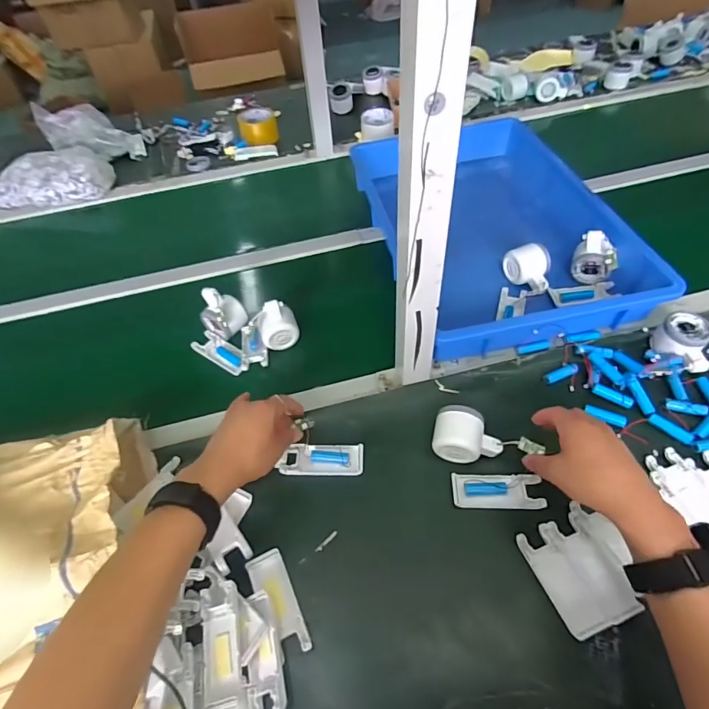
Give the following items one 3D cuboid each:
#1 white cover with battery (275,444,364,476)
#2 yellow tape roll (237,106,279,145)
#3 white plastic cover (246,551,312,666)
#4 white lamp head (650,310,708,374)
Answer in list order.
[{"bbox_3d":[-0.040,0.132,0.550,0.102,0.010,0.043,-1,51,4],"label":"white cover with battery"},{"bbox_3d":[-0.253,-0.603,1.143,0.099,0.046,0.123,-11,51,-3],"label":"yellow tape roll"},{"bbox_3d":[-0.080,0.260,0.457,0.037,0.013,0.102,-24,53,-14],"label":"white plastic cover"},{"bbox_3d":[0.452,-0.017,0.602,0.061,0.046,0.083,14,54,15],"label":"white lamp head"}]

